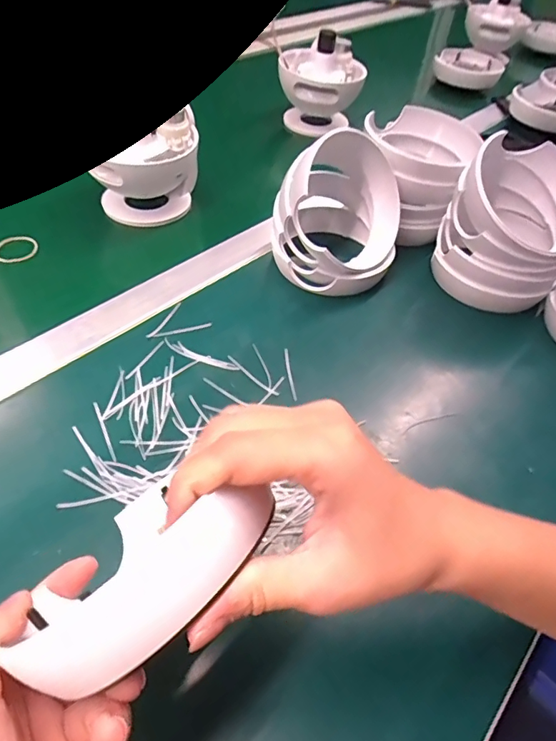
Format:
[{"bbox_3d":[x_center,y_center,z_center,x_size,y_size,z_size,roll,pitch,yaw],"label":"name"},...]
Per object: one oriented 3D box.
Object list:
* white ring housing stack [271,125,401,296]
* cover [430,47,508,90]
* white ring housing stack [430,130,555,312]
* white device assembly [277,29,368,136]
[{"bbox_3d":[0.056,-0.144,0.429,0.107,0.119,0.121,22,50,12],"label":"white ring housing stack"},{"bbox_3d":[0.335,-0.532,0.844,0.115,0.039,0.108,21,50,12],"label":"cover"},{"bbox_3d":[0.210,-0.128,0.438,0.109,0.105,0.119,29,52,18],"label":"white ring housing stack"},{"bbox_3d":[0.059,-0.387,0.663,0.109,0.123,0.085,12,49,4],"label":"white device assembly"}]

